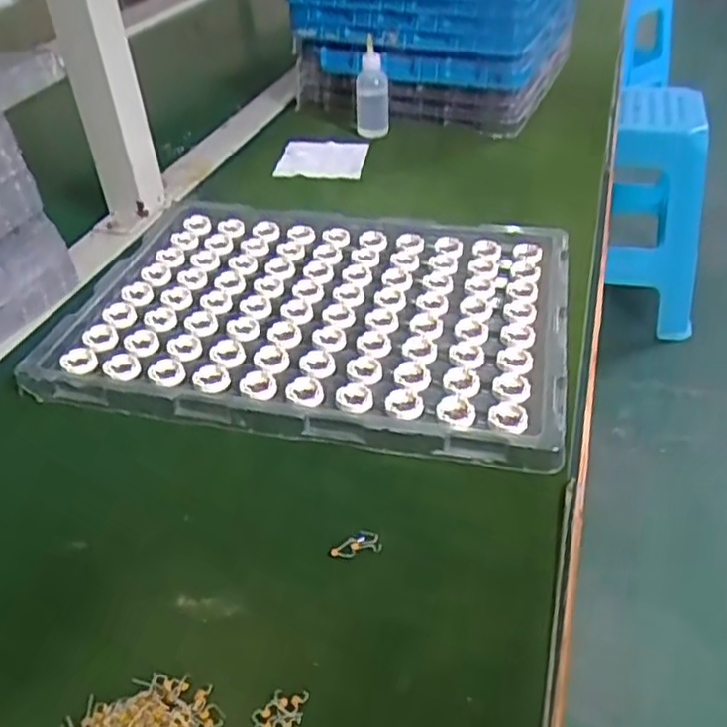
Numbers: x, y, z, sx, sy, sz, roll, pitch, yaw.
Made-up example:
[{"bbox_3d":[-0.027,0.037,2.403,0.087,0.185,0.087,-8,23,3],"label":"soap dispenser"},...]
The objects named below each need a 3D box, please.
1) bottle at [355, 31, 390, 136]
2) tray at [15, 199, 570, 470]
[{"bbox_3d":[0.010,-0.299,0.803,0.037,0.100,0.043,-7,37,-4],"label":"bottle"},{"bbox_3d":[-0.032,-0.044,0.531,0.351,0.021,0.259,6,38,13],"label":"tray"}]

